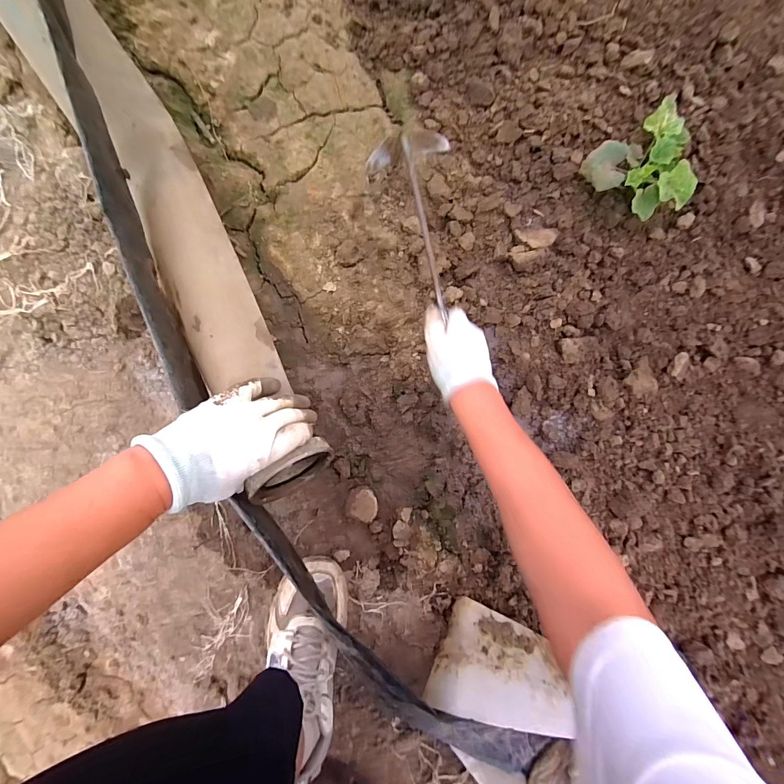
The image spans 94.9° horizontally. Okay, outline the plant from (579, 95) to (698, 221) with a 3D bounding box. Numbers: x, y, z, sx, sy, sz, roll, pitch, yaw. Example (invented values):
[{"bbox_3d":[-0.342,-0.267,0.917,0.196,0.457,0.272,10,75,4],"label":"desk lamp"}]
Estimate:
[{"bbox_3d":[0.350,-0.306,0.486,0.121,0.079,0.124,0,95,0],"label":"plant"}]

